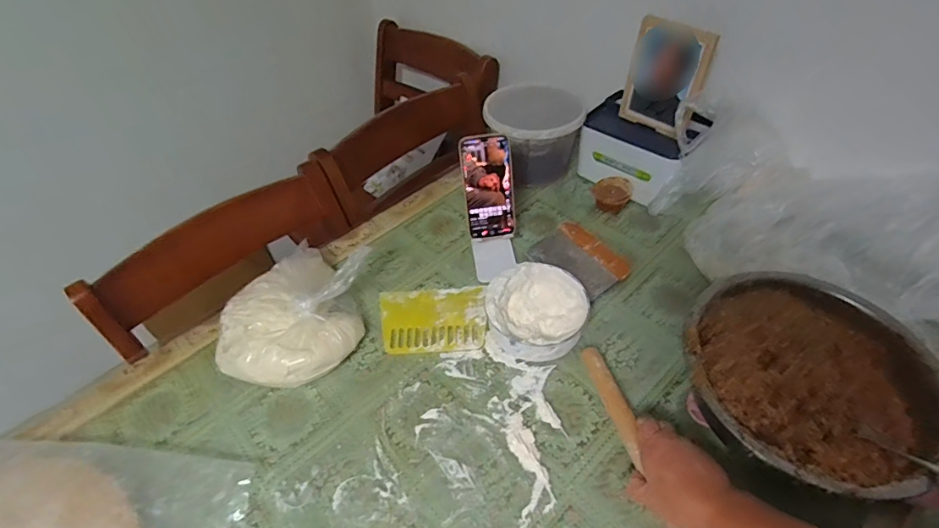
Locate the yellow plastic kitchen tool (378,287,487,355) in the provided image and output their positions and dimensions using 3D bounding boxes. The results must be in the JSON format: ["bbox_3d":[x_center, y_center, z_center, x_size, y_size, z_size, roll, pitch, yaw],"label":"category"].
[{"bbox_3d":[-0.056,0.081,0.713,0.159,0.010,0.107,-2,46,2],"label":"yellow plastic kitchen tool"}]

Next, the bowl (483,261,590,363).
[{"bbox_3d":[0.094,0.069,0.676,0.136,0.074,0.134,-2,46,2],"label":"bowl"}]

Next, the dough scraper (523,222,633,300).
[{"bbox_3d":[0.176,-0.008,0.778,0.113,0.031,0.141,-24,50,-18],"label":"dough scraper"}]

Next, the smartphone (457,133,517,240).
[{"bbox_3d":[0.029,-0.117,0.737,0.078,0.161,0.006,-8,24,1],"label":"smartphone"}]

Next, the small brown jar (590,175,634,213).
[{"bbox_3d":[0.258,-0.125,0.871,0.070,0.053,0.055,17,50,18],"label":"small brown jar"}]

